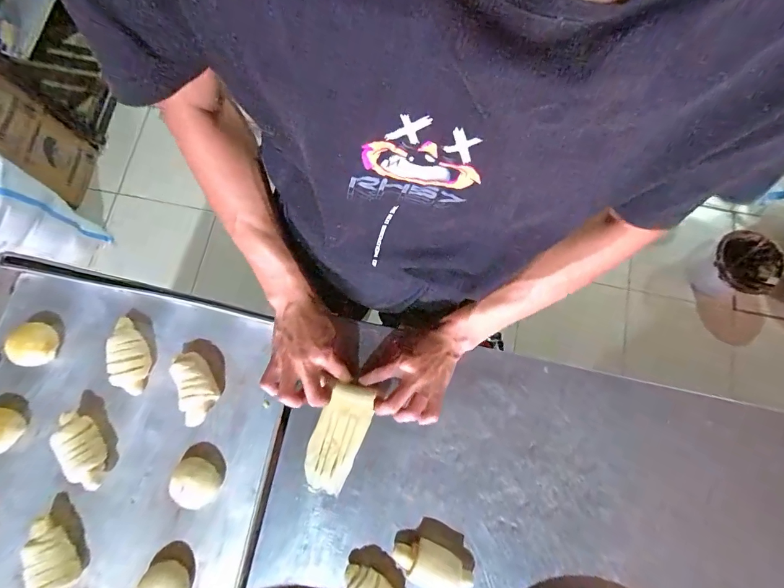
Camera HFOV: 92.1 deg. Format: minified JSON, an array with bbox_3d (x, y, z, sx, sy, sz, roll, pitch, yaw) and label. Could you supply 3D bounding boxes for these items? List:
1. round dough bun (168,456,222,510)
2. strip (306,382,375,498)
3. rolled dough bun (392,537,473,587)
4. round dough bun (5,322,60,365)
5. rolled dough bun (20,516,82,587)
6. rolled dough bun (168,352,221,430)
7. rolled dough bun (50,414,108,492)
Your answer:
[{"bbox_3d":[-0.239,0.232,0.464,0.054,0.037,0.055,0,78,-2],"label":"round dough bun"},{"bbox_3d":[-0.071,0.186,0.494,0.063,0.009,0.140,22,86,4],"label":"strip"},{"bbox_3d":[0.048,0.328,0.455,0.098,0.037,0.048,32,79,5],"label":"rolled dough bun"},{"bbox_3d":[-0.484,0.068,0.510,0.064,0.030,0.058,9,78,0],"label":"round dough bun"},{"bbox_3d":[-0.397,0.311,0.444,0.043,0.034,0.092,-13,79,-5],"label":"rolled dough bun"},{"bbox_3d":[-0.252,0.119,0.486,0.050,0.046,0.094,-17,79,-6],"label":"rolled dough bun"},{"bbox_3d":[-0.385,0.194,0.472,0.038,0.040,0.098,-25,80,-7],"label":"rolled dough bun"}]

